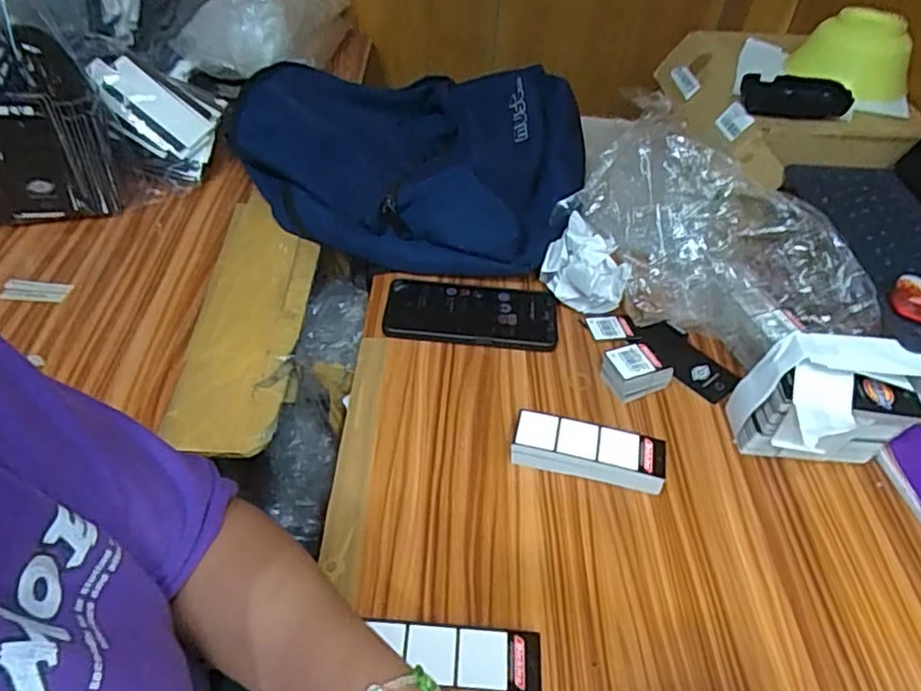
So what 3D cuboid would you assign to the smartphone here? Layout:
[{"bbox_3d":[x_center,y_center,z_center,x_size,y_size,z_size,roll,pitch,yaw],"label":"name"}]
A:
[{"bbox_3d":[0.011,-0.032,0.618,0.168,0.012,0.085,6,46,1],"label":"smartphone"}]

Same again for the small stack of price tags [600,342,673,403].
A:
[{"bbox_3d":[0.160,0.023,0.561,0.052,0.034,0.040,-12,48,-16],"label":"small stack of price tags"}]

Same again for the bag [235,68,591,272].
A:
[{"bbox_3d":[-0.078,-0.235,0.736,0.430,0.109,0.311,14,46,8],"label":"bag"}]

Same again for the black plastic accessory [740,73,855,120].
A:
[{"bbox_3d":[0.360,-0.270,0.665,0.108,0.031,0.056,0,46,-5],"label":"black plastic accessory"}]

